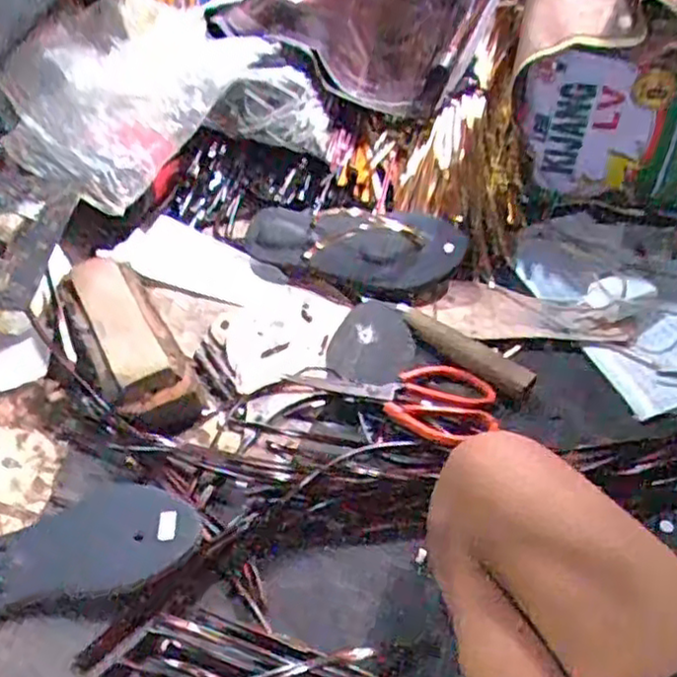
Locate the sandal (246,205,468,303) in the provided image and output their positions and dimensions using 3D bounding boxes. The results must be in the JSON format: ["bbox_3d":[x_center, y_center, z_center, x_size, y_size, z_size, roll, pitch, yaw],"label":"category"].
[{"bbox_3d":[0.014,-0.106,0.821,0.257,0.094,0.049,10,6,18],"label":"sandal"}]

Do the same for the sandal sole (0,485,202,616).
[{"bbox_3d":[-0.236,0.184,0.584,0.234,0.032,0.085,-16,49,-12],"label":"sandal sole"}]

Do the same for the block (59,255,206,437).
[{"bbox_3d":[-0.217,0.007,0.722,0.087,0.057,0.229,-27,53,-21],"label":"block"}]

